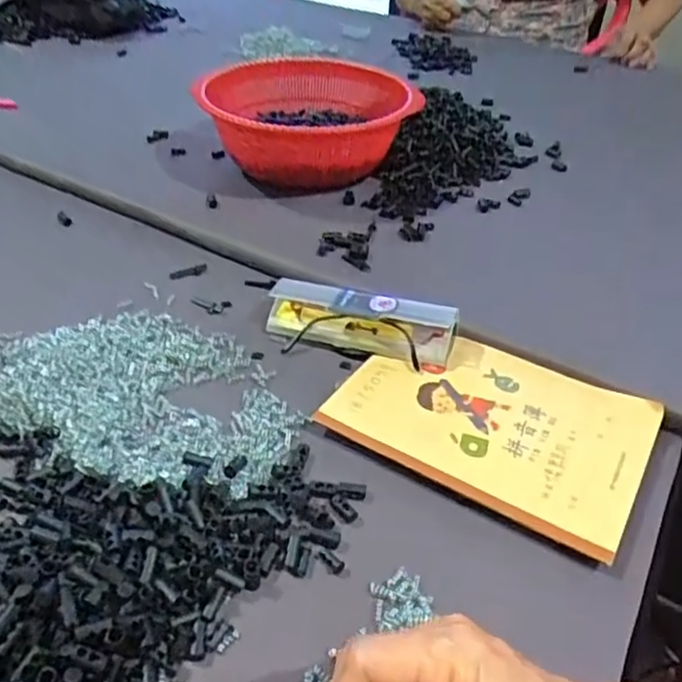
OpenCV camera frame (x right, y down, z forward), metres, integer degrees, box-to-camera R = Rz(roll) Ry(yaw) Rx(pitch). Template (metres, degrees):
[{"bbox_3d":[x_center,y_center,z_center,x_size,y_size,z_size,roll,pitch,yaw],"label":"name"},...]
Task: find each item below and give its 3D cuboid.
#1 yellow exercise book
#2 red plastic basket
[{"bbox_3d":[0.107,0.054,0.463,0.202,0.009,0.140,22,44,24],"label":"yellow exercise book"},{"bbox_3d":[-0.035,-0.238,0.736,0.220,0.101,0.238,-4,40,-9],"label":"red plastic basket"}]

